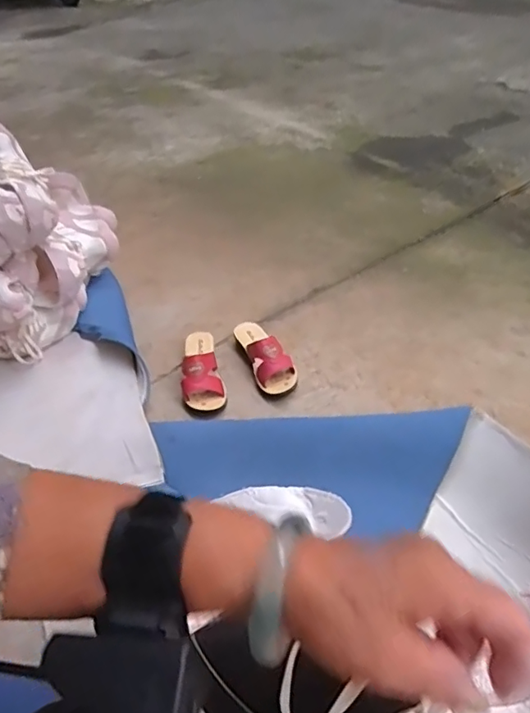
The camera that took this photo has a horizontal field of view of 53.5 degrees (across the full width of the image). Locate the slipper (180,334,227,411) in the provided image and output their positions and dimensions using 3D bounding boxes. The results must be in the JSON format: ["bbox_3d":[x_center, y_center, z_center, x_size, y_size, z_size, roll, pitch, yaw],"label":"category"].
[{"bbox_3d":[-0.140,0.022,1.112,0.085,0.073,0.213,-11,44,-8],"label":"slipper"}]

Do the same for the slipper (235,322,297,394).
[{"bbox_3d":[0.001,-0.018,1.123,0.083,0.062,0.212,-15,45,-12],"label":"slipper"}]

